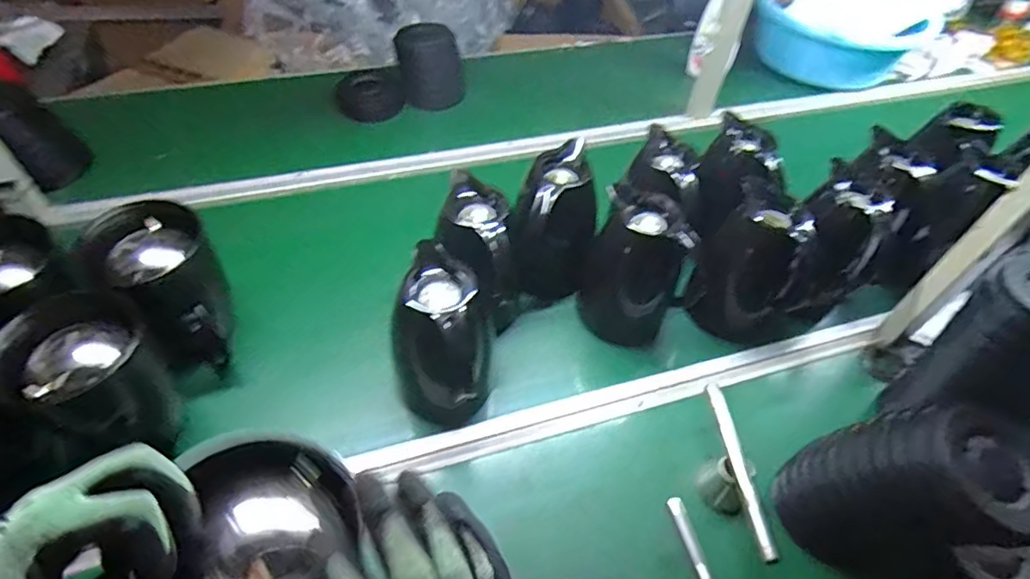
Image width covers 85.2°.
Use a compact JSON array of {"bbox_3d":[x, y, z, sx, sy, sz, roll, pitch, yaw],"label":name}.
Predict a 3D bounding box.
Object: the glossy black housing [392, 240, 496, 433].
[{"bbox_3d":[-0.086,0.062,0.687,0.119,0.222,0.104,8,50,2],"label":"glossy black housing"}]

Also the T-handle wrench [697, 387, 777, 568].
[{"bbox_3d":[0.244,0.218,0.655,0.045,0.076,0.202,0,51,-4],"label":"T-handle wrench"}]

